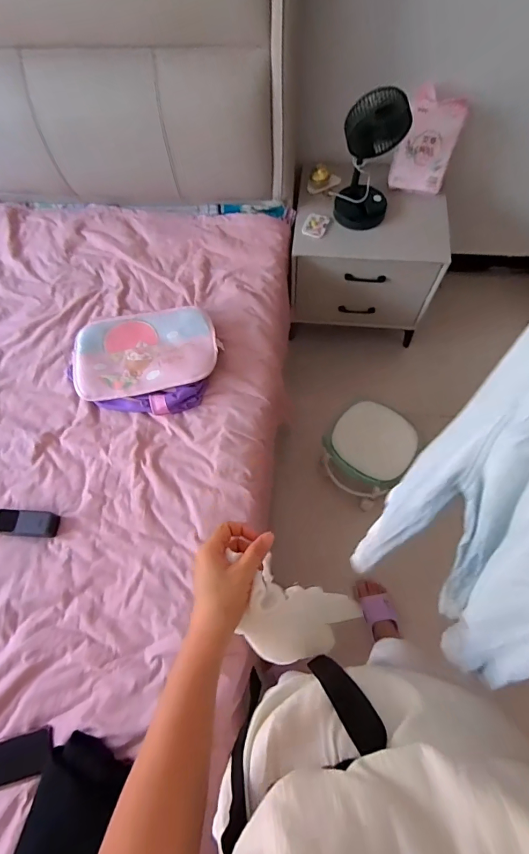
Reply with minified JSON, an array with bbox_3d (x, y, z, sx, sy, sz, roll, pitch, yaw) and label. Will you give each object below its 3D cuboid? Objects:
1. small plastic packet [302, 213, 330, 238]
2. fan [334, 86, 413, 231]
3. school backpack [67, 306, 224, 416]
[{"bbox_3d":[0.157,-0.619,1.218,0.070,0.015,0.083,21,71,7],"label":"small plastic packet"},{"bbox_3d":[0.289,-0.727,1.093,0.156,0.326,0.122,17,69,9],"label":"fan"},{"bbox_3d":[-0.311,-0.174,1.045,0.384,0.067,0.278,-3,67,1],"label":"school backpack"}]

